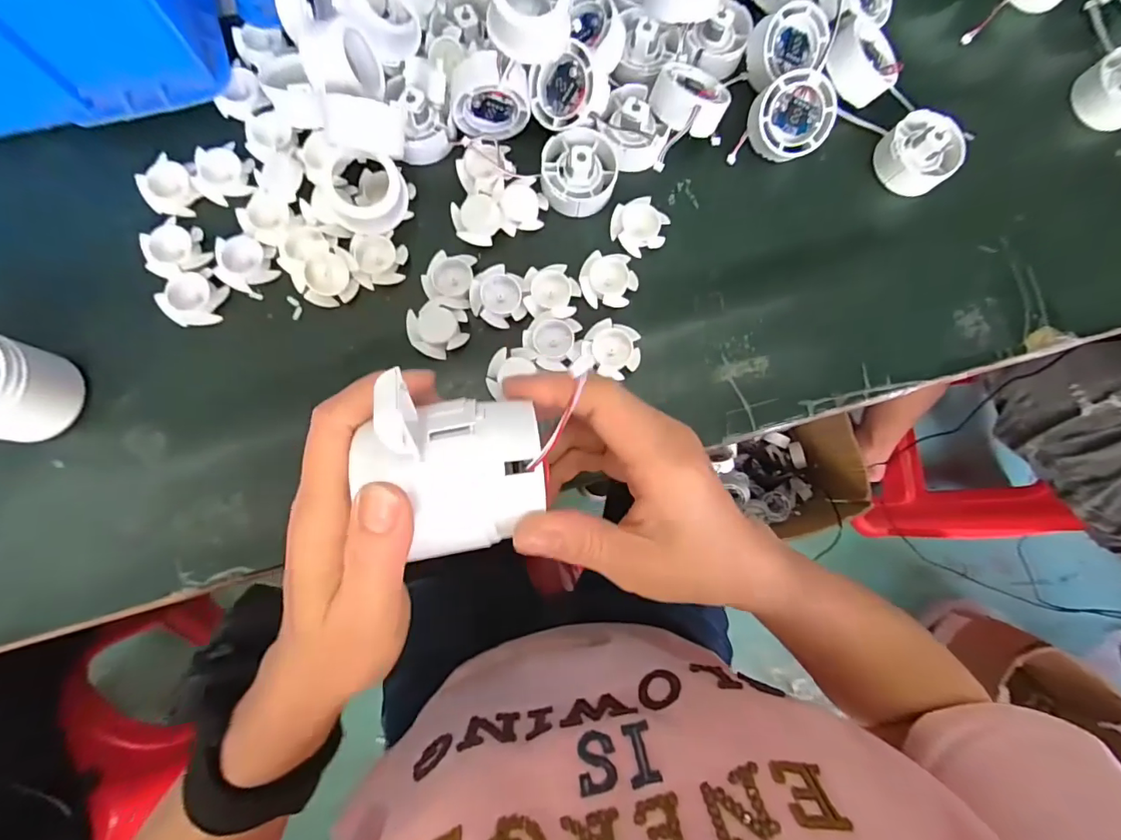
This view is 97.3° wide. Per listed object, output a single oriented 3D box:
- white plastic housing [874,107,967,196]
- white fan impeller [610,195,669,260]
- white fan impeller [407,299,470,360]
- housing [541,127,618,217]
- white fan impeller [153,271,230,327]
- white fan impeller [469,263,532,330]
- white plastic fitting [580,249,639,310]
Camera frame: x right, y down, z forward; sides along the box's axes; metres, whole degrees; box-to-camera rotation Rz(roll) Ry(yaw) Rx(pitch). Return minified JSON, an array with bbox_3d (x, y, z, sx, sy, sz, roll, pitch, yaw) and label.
[{"bbox_3d":[0.273,-0.202,0.373,0.054,0.032,0.056,0,83,-4],"label":"white plastic housing"},{"bbox_3d":[0.057,-0.141,0.359,0.037,0.011,0.037,0,83,-4],"label":"white fan impeller"},{"bbox_3d":[-0.086,-0.062,0.342,0.040,0.012,0.037,0,83,-4],"label":"white fan impeller"},{"bbox_3d":[0.014,-0.178,0.349,0.053,0.021,0.056,0,83,-4],"label":"housing"},{"bbox_3d":[-0.250,-0.081,0.335,0.036,0.011,0.035,0,83,-4],"label":"white fan impeller"},{"bbox_3d":[-0.043,-0.086,0.344,0.038,0.012,0.039,0,83,-4],"label":"white fan impeller"},{"bbox_3d":[0.034,-0.100,0.353,0.039,0.010,0.037,0,83,-4],"label":"white plastic fitting"}]

